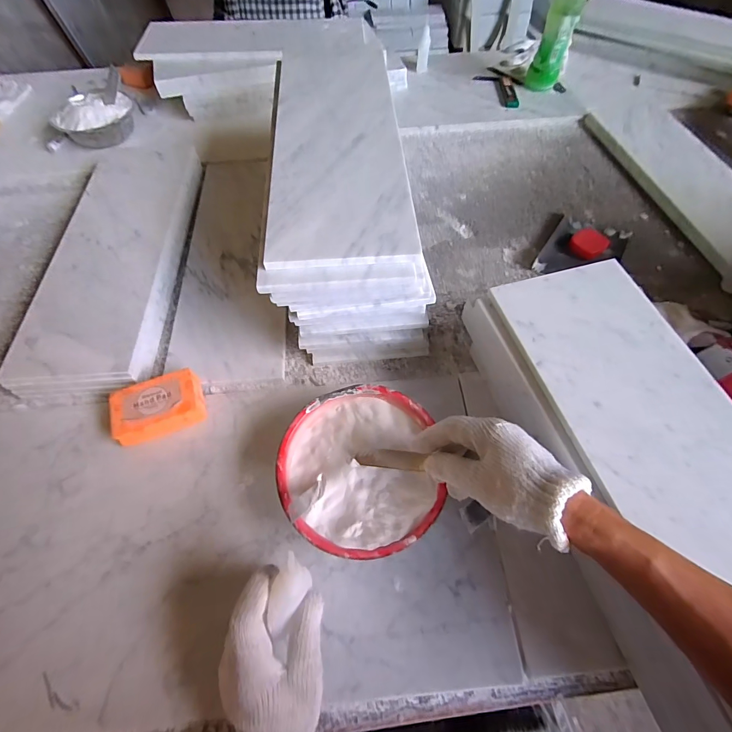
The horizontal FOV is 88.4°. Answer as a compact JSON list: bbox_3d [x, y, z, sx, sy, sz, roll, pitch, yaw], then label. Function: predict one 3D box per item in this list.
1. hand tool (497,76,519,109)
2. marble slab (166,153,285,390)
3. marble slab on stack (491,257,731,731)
[{"bbox_3d":[0.301,-0.588,0.808,0.034,0.016,0.112,0,59,0],"label":"hand tool"},{"bbox_3d":[-0.204,-0.185,0.594,0.146,0.011,0.470,-6,59,-3],"label":"marble slab"},{"bbox_3d":[0.269,0.092,0.312,0.165,0.032,0.444,-15,62,-6],"label":"marble slab on stack"}]

